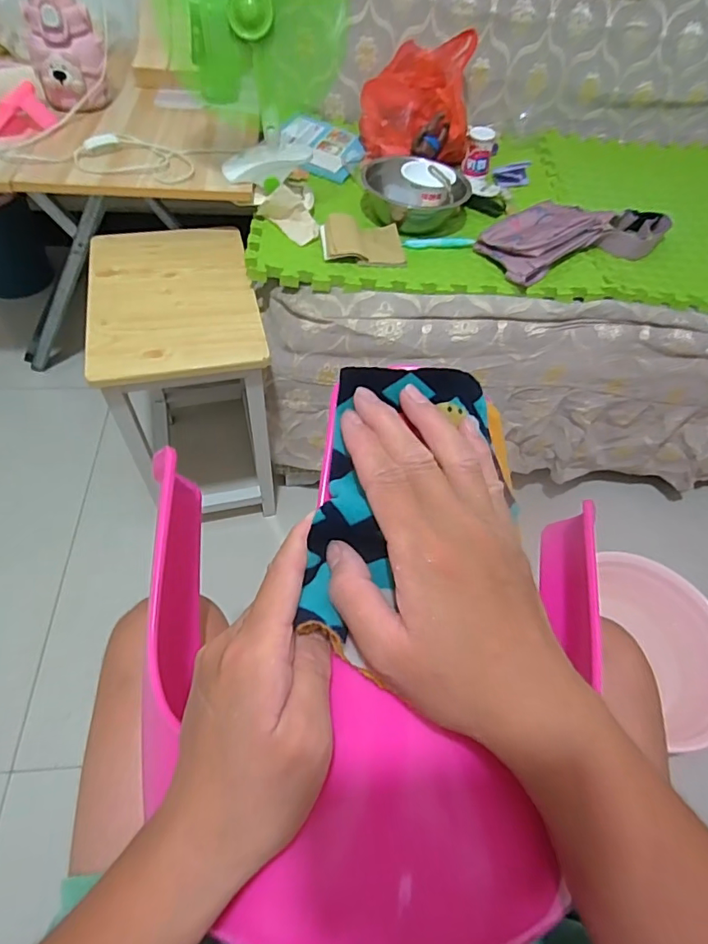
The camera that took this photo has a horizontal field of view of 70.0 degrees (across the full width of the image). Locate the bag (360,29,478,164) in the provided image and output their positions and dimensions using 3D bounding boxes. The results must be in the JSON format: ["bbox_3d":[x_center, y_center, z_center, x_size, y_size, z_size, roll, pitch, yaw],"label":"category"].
[{"bbox_3d":[0.123,-0.747,1.010,0.214,0.153,0.251,6,54,-1],"label":"bag"}]

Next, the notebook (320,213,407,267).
[{"bbox_3d":[0.016,-0.379,0.815,0.132,0.028,0.105,-3,55,-7],"label":"notebook"}]

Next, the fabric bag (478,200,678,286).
[{"bbox_3d":[0.388,-0.426,0.892,0.388,0.056,0.172,-22,59,-19],"label":"fabric bag"}]

